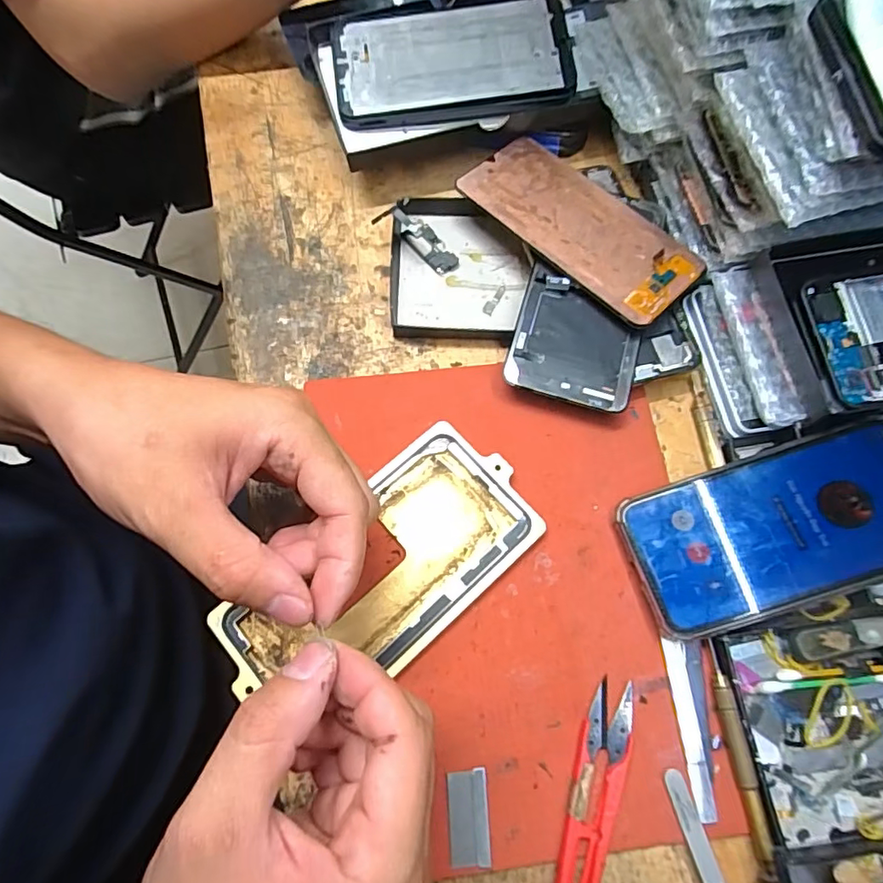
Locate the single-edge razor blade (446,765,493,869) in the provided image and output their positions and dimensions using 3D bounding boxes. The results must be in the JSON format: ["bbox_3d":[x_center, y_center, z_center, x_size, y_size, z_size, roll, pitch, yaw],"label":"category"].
[{"bbox_3d":[0.012,0.172,0.252,0.018,0.004,0.038,-3,71,-1],"label":"single-edge razor blade"}]

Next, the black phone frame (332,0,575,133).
[{"bbox_3d":[0.008,-0.255,0.371,0.156,0.009,0.080,-6,84,1],"label":"black phone frame"}]

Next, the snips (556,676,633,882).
[{"bbox_3d":[0.070,0.163,0.252,0.022,0.011,0.098,18,72,6],"label":"snips"}]

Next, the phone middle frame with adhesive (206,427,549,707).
[{"bbox_3d":[-0.031,0.069,0.285,0.167,0.006,0.082,-40,75,-12],"label":"phone middle frame with adhesive"}]

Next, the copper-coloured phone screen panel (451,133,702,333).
[{"bbox_3d":[0.085,-0.133,0.337,0.146,0.005,0.072,43,74,14],"label":"copper-coloured phone screen panel"}]

